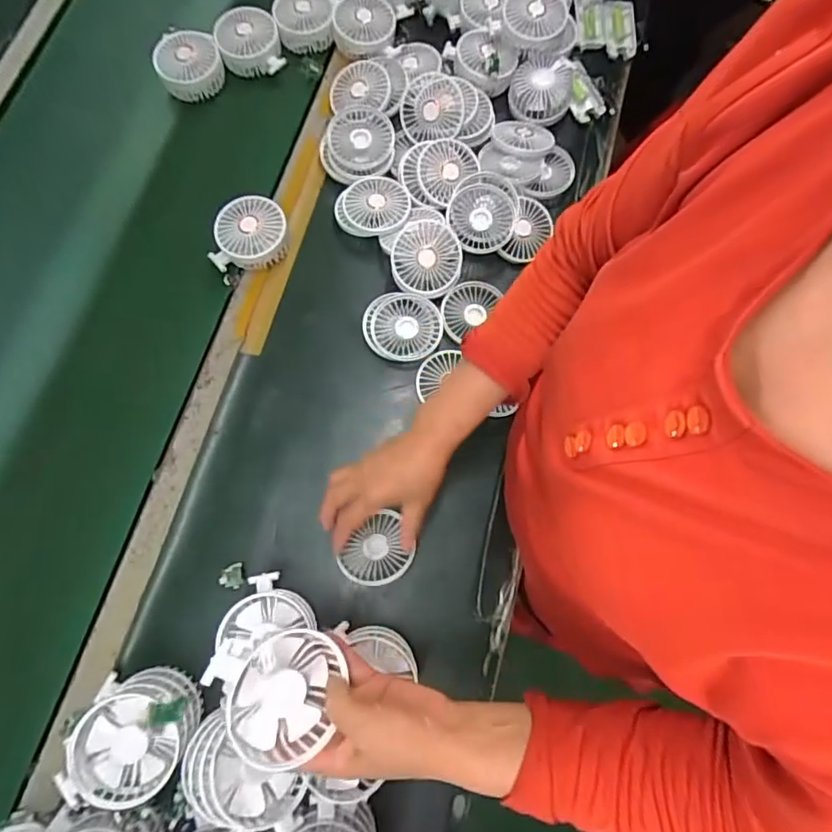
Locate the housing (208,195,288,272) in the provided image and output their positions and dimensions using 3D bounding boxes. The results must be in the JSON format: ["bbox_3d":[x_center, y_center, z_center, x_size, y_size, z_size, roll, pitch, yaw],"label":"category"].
[{"bbox_3d":[-0.208,-0.228,0.648,0.094,0.046,0.090,-6,75,-4],"label":"housing"}]

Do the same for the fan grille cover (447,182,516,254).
[{"bbox_3d":[0.084,-0.255,0.656,0.085,0.017,0.089,2,85,-4],"label":"fan grille cover"}]

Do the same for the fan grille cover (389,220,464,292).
[{"bbox_3d":[0.013,-0.200,0.644,0.085,0.020,0.084,-19,115,-1],"label":"fan grille cover"}]

